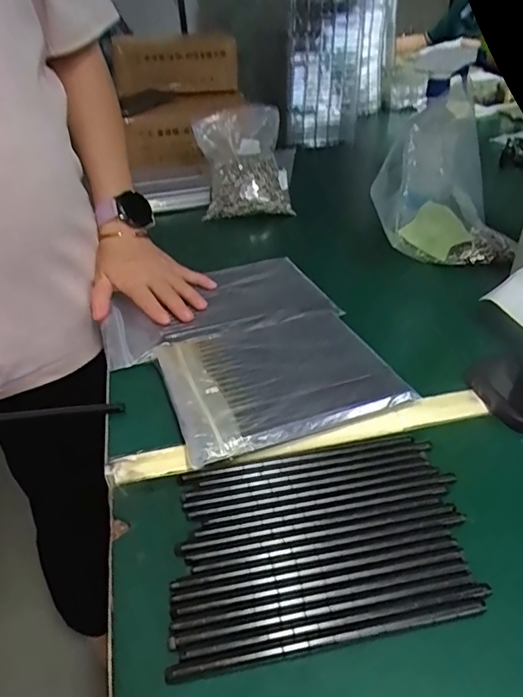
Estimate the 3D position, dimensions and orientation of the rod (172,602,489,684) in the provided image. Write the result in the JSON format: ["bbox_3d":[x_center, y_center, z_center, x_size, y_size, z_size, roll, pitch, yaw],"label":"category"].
[{"bbox_3d":[0.038,0.155,0.284,0.172,0.009,0.009,-8,36,-8],"label":"rod"}]

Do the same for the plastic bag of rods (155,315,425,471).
[{"bbox_3d":[0.010,0.019,0.458,0.180,0.017,0.152,-15,37,-17],"label":"plastic bag of rods"}]

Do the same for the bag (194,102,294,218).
[{"bbox_3d":[-0.029,-0.305,0.859,0.155,0.123,0.166,-3,36,-1],"label":"bag"}]

